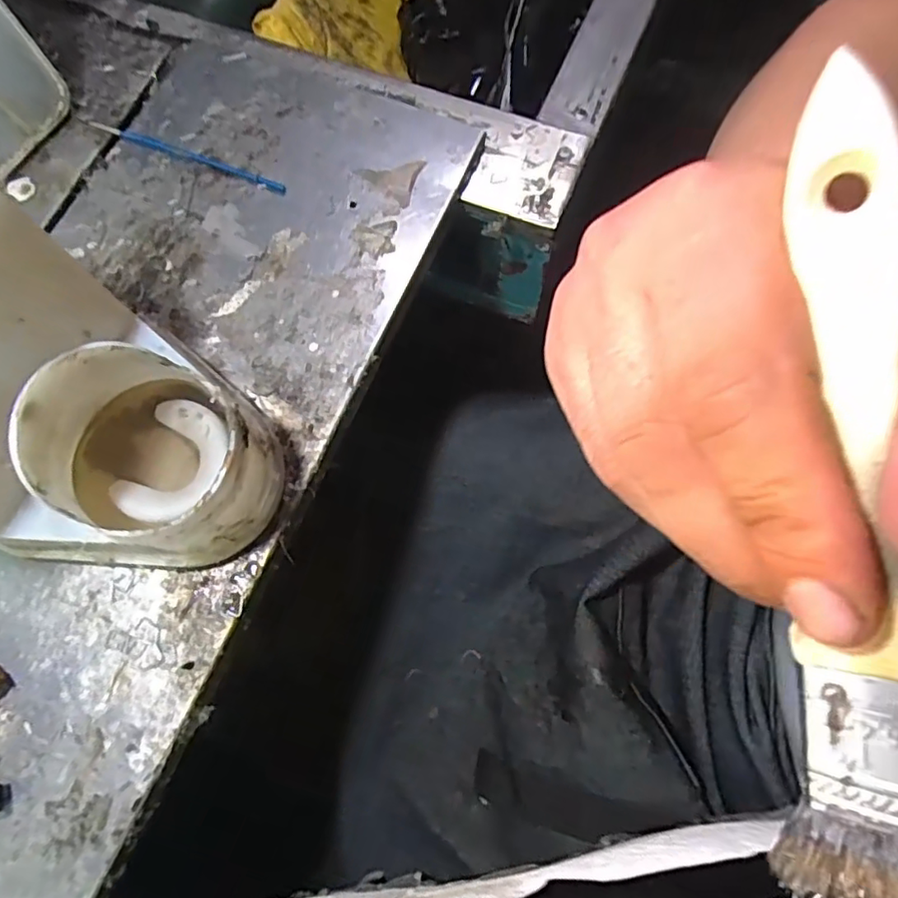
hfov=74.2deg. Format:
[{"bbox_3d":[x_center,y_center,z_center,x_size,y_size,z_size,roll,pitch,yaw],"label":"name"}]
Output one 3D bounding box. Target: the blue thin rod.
[{"bbox_3d":[-0.184,-0.203,0.406,0.163,0.005,0.008,23,74,9],"label":"blue thin rod"}]

